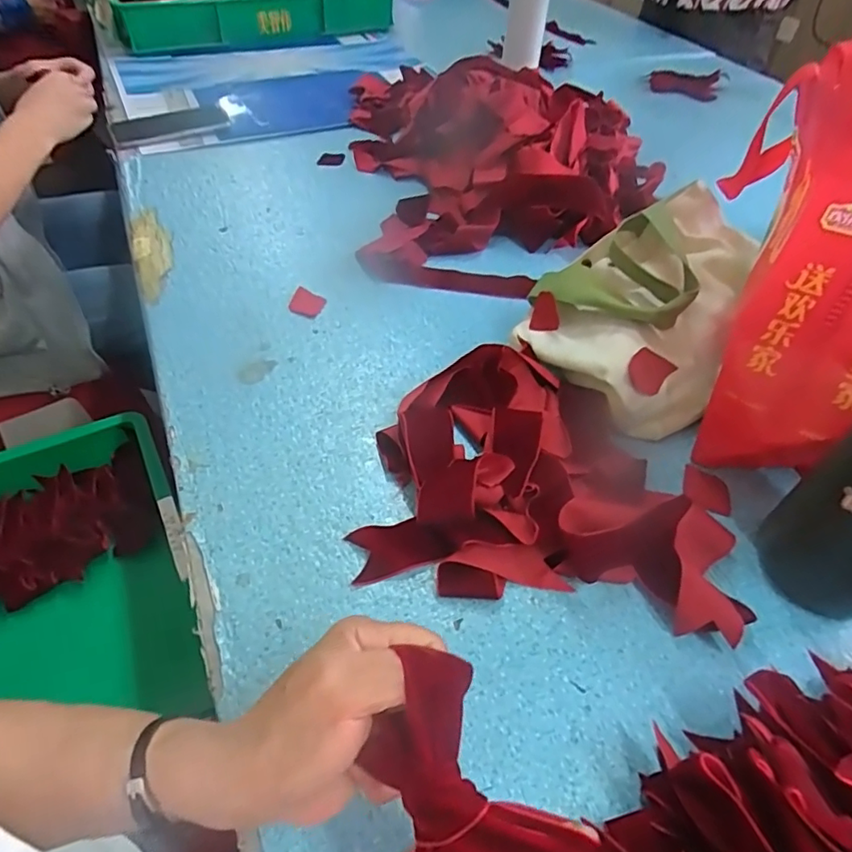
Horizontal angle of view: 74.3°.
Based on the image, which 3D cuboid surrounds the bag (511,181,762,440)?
[{"bbox_3d":[0.203,-0.106,0.499,0.223,0.105,0.169,-33,59,-29],"label":"bag"}]

